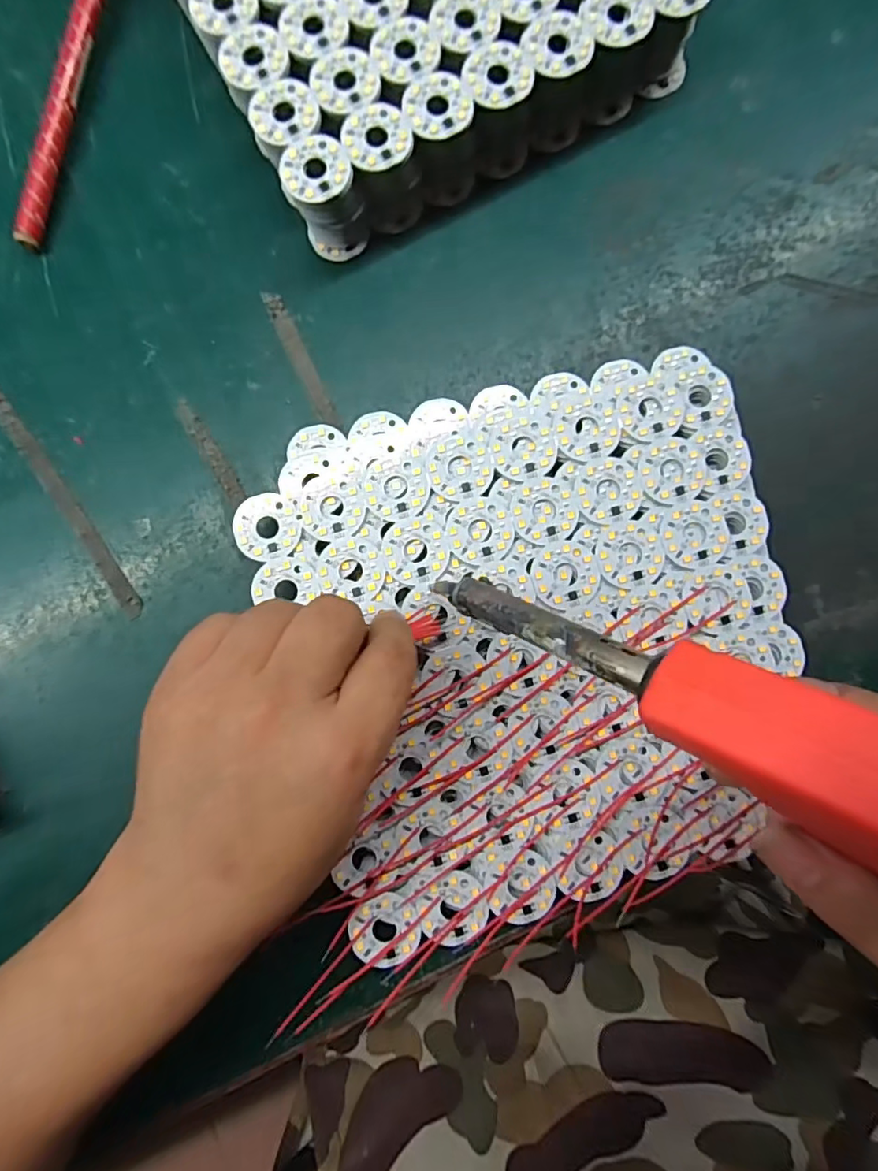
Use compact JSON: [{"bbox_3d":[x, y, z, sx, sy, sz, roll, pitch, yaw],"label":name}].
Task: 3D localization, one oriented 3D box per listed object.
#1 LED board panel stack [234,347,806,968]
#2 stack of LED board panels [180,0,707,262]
[{"bbox_3d":[0.047,0.019,0.257,0.227,0.018,0.233,-17,85,-1],"label":"LED board panel stack"},{"bbox_3d":[-0.016,-0.305,0.275,0.208,0.042,0.209,-28,85,-2],"label":"stack of LED board panels"}]

